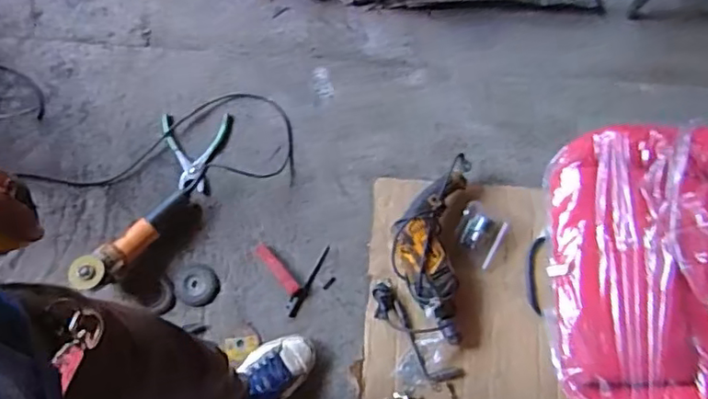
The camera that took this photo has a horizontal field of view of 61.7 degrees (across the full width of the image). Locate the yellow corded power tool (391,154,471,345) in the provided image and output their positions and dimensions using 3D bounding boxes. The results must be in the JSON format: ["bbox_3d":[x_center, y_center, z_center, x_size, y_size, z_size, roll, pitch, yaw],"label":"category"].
[{"bbox_3d":[0.152,0.091,1.208,0.142,0.081,0.363,5,76,-1],"label":"yellow corded power tool"}]

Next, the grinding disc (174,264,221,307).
[{"bbox_3d":[-0.319,0.173,1.205,0.089,0.007,0.081,0,76,-2],"label":"grinding disc"}]

